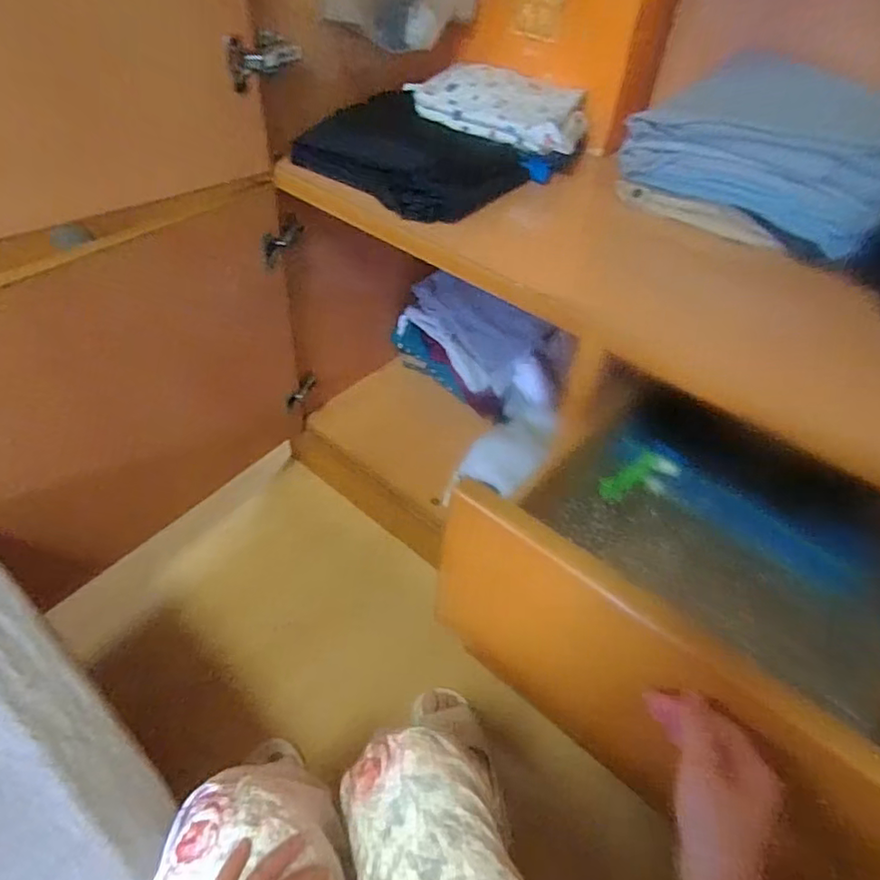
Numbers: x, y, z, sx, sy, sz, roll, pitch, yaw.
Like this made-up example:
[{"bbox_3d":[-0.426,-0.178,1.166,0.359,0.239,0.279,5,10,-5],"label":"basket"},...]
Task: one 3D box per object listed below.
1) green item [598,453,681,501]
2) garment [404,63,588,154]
[{"bbox_3d":[0.262,0.052,0.767,0.104,0.020,0.051,-21,50,0],"label":"green item"},{"bbox_3d":[0.089,-0.511,0.874,0.285,0.053,0.146,28,50,19],"label":"garment"}]

